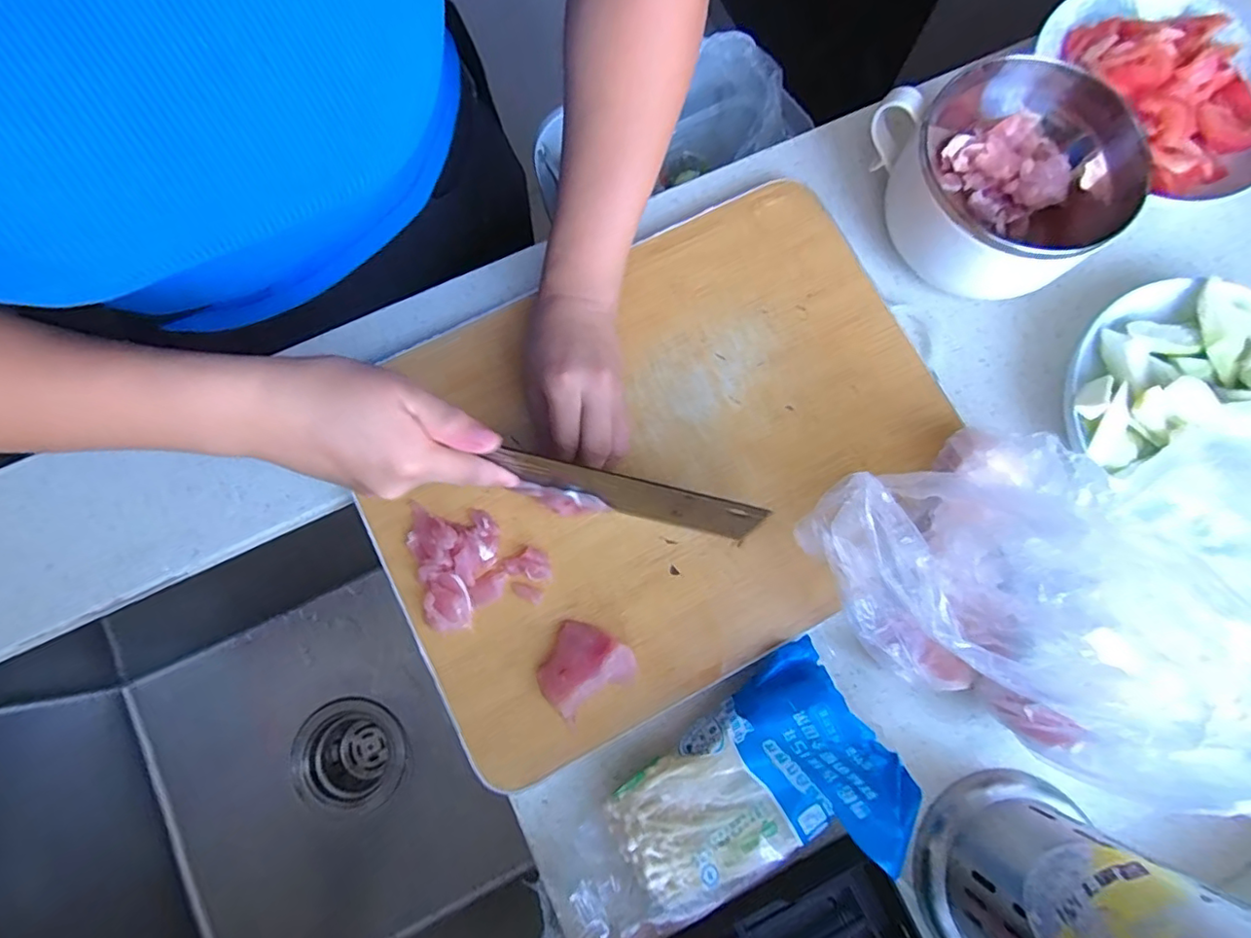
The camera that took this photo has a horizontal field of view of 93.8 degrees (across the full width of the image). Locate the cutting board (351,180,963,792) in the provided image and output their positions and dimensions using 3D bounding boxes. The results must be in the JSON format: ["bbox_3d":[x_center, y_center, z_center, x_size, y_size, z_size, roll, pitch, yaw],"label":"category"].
[{"bbox_3d":[0.025,-0.010,0.396,0.387,0.023,0.284,-28,78,-5],"label":"cutting board"}]

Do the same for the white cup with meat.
[{"bbox_3d":[0.259,-0.200,0.404,0.136,0.065,0.150,-22,79,-5],"label":"white cup with meat"}]

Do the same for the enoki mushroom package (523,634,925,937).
[{"bbox_3d":[0.054,0.209,0.332,0.224,0.046,0.108,-38,81,-8],"label":"enoki mushroom package"}]

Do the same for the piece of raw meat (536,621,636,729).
[{"bbox_3d":[-0.026,0.129,0.362,0.053,0.022,0.057,0,78,-1],"label":"piece of raw meat"}]

